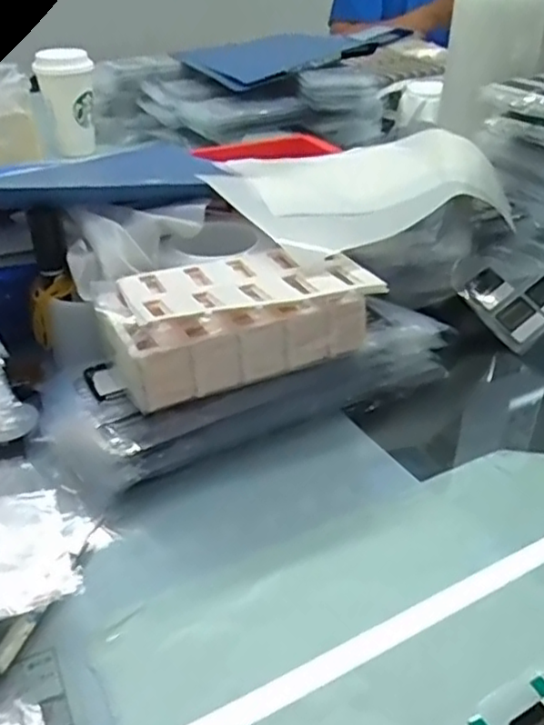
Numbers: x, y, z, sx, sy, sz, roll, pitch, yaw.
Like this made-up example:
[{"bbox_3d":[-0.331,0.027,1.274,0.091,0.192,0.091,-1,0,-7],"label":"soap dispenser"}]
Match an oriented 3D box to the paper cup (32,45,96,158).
[{"bbox_3d":[-0.324,-0.416,1.055,0.084,0.147,0.079,-9,35,-12],"label":"paper cup"}]

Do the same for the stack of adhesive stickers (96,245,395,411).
[{"bbox_3d":[-0.029,-0.035,0.507,0.195,0.075,0.123,-15,37,-20],"label":"stack of adhesive stickers"}]

